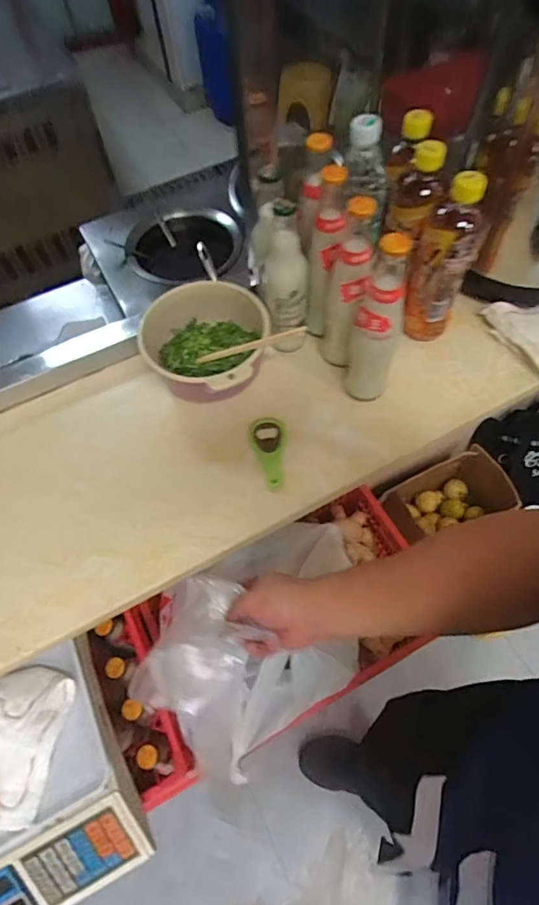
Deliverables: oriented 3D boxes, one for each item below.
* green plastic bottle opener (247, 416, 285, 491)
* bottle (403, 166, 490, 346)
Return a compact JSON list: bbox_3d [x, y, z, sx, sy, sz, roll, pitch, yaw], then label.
[{"bbox_3d":[-0.004,0.000,0.604,0.044,0.008,0.102,-3,60,3],"label":"green plastic bottle opener"},{"bbox_3d":[0.213,-0.235,0.592,0.070,0.205,0.057,14,62,12],"label":"bottle"}]

